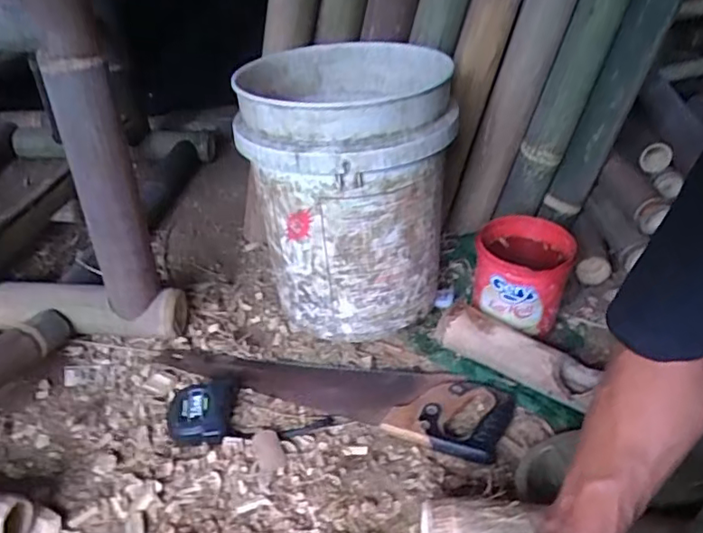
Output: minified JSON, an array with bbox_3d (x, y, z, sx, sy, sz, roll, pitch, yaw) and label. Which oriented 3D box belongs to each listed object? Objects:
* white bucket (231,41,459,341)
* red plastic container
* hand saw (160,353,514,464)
[{"bbox_3d":[-0.007,-0.112,0.913,0.293,0.381,0.316,0,35,0],"label":"white bucket"},{"bbox_3d":[0.259,0.025,0.906,0.136,0.150,0.128,13,37,19],"label":"red plastic container"},{"bbox_3d":[-0.027,0.163,0.826,0.479,0.027,0.114,12,37,17],"label":"hand saw"}]

